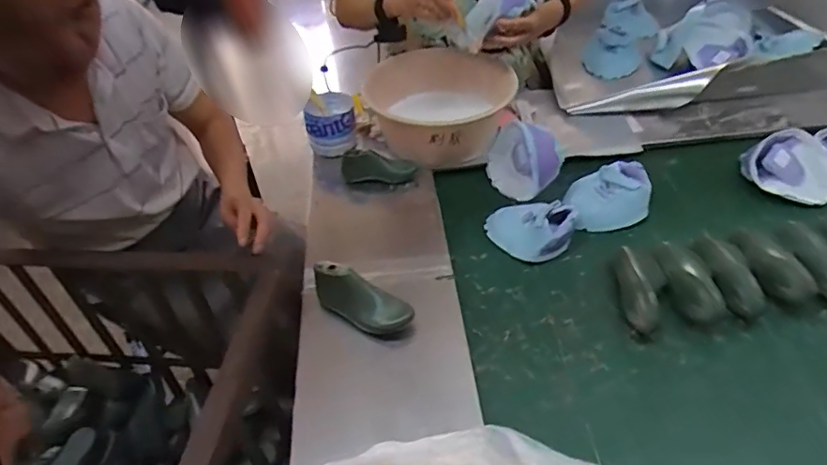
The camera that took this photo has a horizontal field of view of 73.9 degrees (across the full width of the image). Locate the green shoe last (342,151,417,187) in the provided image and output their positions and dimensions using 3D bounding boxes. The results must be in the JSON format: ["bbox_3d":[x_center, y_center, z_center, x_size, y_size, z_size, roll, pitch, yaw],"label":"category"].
[{"bbox_3d":[-0.065,-0.127,1.094,0.149,0.063,0.058,3,44,9],"label":"green shoe last"}]

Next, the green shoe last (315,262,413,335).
[{"bbox_3d":[-0.080,0.103,0.816,0.161,0.070,0.055,18,47,24],"label":"green shoe last"}]

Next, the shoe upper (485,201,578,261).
[{"bbox_3d":[0.201,-0.015,0.958,0.149,0.049,0.108,20,48,25],"label":"shoe upper"}]

